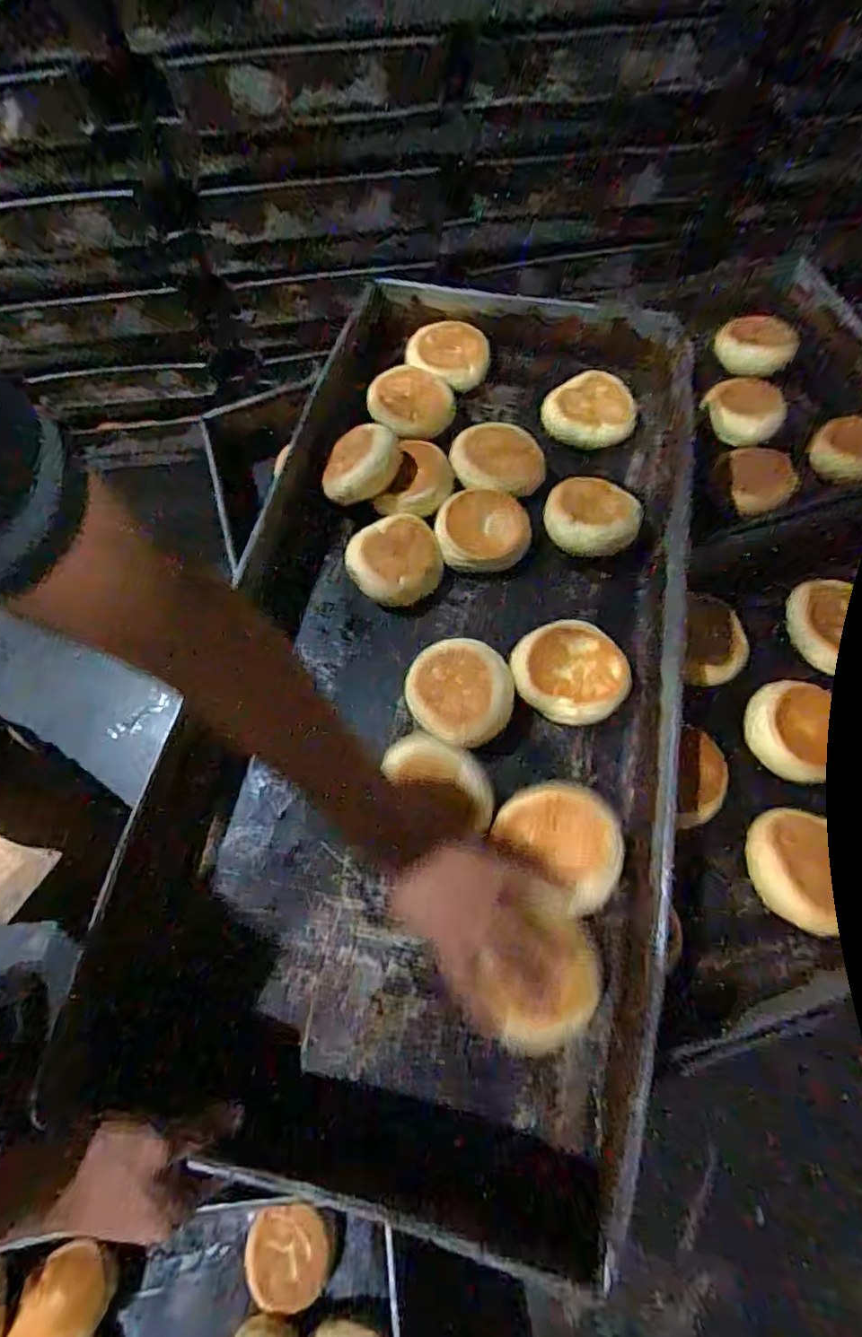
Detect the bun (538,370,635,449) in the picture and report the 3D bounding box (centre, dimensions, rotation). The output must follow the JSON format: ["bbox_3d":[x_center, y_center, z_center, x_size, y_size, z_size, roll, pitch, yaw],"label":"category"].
[{"bbox_3d":[0.165,-0.272,0.605,0.095,0.046,0.062,5,67,5],"label":"bun"}]

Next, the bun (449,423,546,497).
[{"bbox_3d":[0.068,-0.213,0.577,0.093,0.029,0.063,7,67,6],"label":"bun"}]

